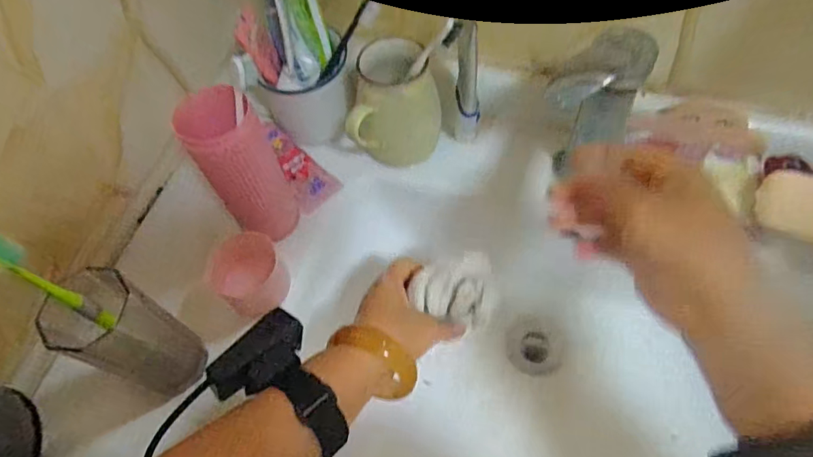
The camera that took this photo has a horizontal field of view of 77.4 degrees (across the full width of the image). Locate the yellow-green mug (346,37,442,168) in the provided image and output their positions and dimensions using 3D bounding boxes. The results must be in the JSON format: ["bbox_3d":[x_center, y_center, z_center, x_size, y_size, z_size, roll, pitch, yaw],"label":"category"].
[{"bbox_3d":[-0.009,-0.121,0.494,0.083,0.101,0.090,0,60,4],"label":"yellow-green mug"}]

